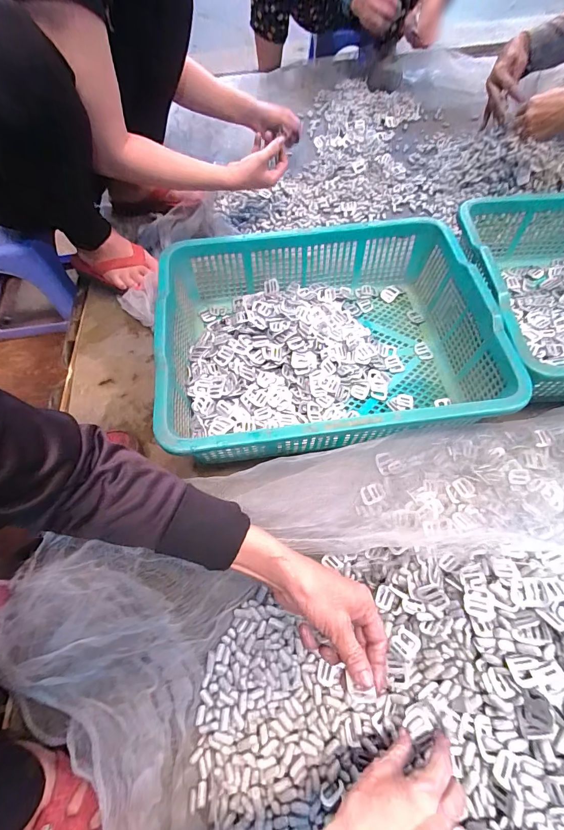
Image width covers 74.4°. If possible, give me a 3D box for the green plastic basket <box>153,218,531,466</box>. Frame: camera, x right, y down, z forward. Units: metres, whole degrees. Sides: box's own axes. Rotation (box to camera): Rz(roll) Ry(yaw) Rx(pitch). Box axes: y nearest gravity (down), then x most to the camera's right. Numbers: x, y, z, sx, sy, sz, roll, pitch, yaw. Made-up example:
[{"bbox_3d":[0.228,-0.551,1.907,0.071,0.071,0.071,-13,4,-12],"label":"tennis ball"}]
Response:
[{"bbox_3d":[0.068,-0.119,0.569,0.467,0.117,0.359,-8,61,-2],"label":"green plastic basket"}]

